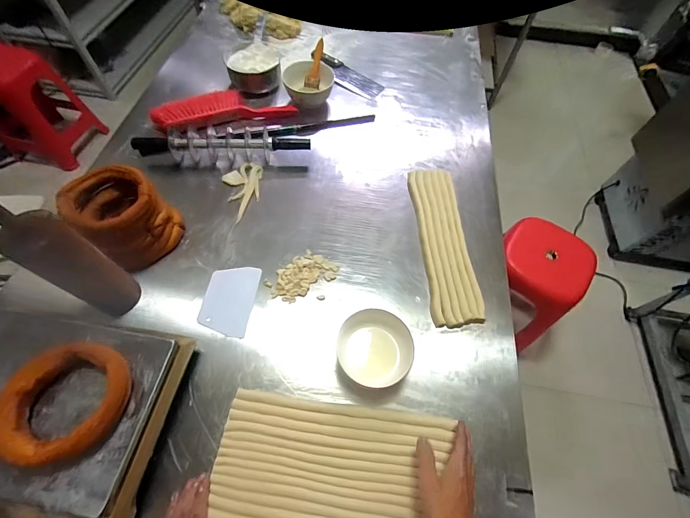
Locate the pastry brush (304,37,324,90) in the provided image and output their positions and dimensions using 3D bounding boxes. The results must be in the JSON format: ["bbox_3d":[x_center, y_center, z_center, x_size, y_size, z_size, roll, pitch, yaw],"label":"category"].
[{"bbox_3d":[-0.087,-0.578,0.965,0.043,0.018,0.142,12,92,4],"label":"pastry brush"}]

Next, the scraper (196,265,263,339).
[{"bbox_3d":[-0.240,0.083,0.671,0.104,0.007,0.148,6,62,3],"label":"scraper"}]

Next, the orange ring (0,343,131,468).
[{"bbox_3d":[-0.379,0.194,0.441,0.140,0.049,0.143,1,61,-2],"label":"orange ring"}]

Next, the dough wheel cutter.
[{"bbox_3d":[-0.307,-0.299,0.843,0.419,0.074,0.083,-1,61,-3],"label":"dough wheel cutter"}]

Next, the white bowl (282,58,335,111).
[{"bbox_3d":[-0.106,-0.526,0.964,0.145,0.079,0.135,-2,61,-4],"label":"white bowl"}]

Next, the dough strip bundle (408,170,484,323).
[{"bbox_3d":[0.227,-0.046,0.752,0.104,0.024,0.403,-1,61,-3],"label":"dough strip bundle"}]

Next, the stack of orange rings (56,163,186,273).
[{"bbox_3d":[-0.459,-0.088,0.681,0.161,0.142,0.159,24,63,11],"label":"stack of orange rings"}]

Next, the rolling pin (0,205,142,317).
[{"bbox_3d":[-0.450,-0.008,0.514,0.074,0.356,0.080,24,62,10],"label":"rolling pin"}]

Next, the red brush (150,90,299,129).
[{"bbox_3d":[-0.336,-0.417,0.912,0.383,0.059,0.120,-22,64,-14],"label":"red brush"}]

